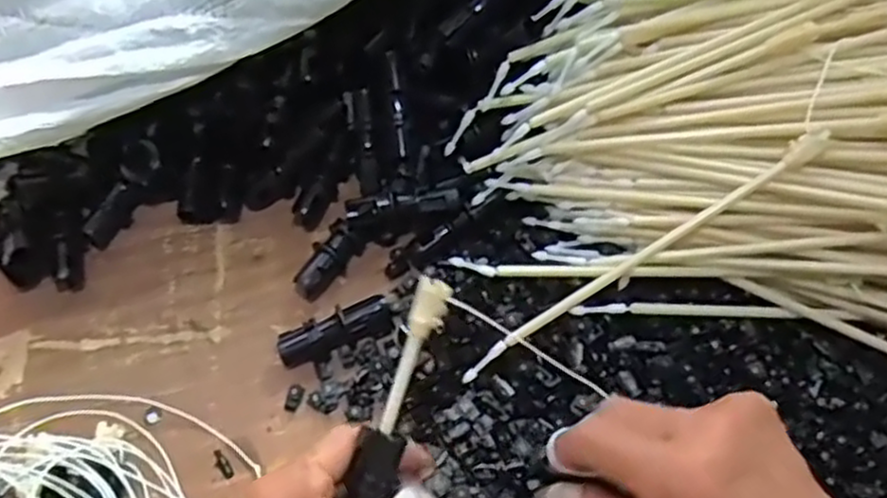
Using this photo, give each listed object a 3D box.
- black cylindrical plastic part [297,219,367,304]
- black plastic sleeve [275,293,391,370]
[{"bbox_3d":[-0.071,0.007,0.449,0.021,0.021,0.050,34,70,14],"label":"black cylindrical plastic part"},{"bbox_3d":[-0.062,0.047,0.426,0.066,0.016,0.023,-19,67,-9],"label":"black plastic sleeve"}]

